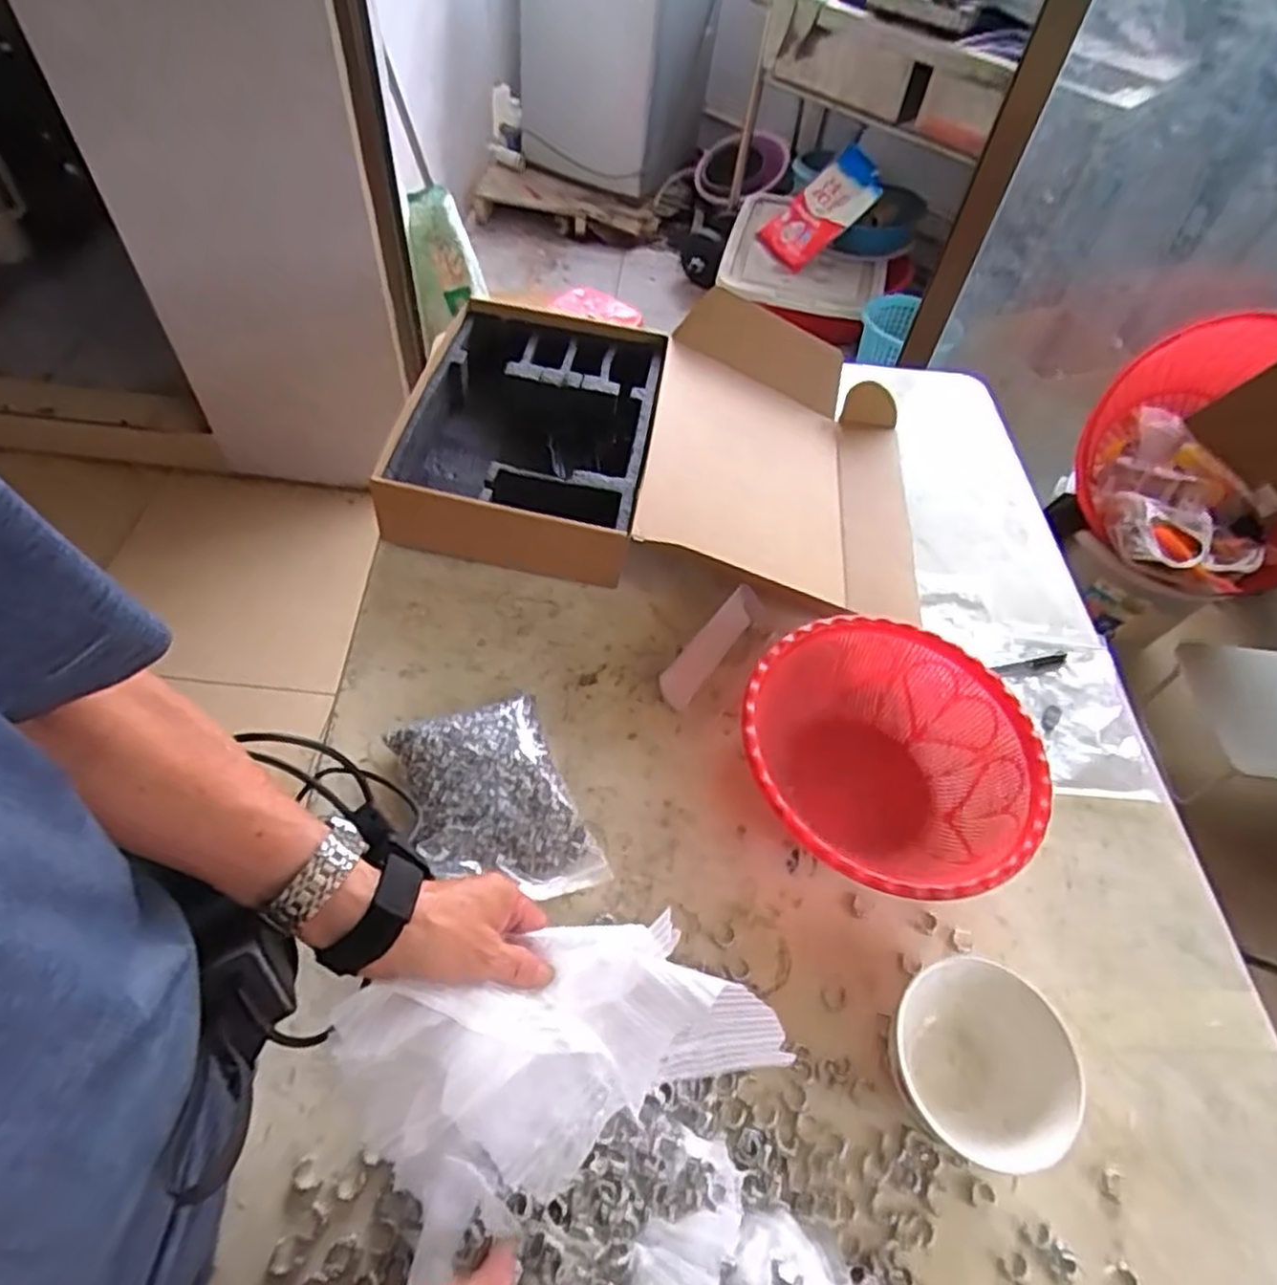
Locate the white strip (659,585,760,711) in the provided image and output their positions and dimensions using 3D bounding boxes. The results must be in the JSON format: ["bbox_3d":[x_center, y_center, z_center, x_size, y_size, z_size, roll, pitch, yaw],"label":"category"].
[{"bbox_3d":[0.072,0.003,0.723,0.014,0.045,0.149,4,42,47],"label":"white strip"}]

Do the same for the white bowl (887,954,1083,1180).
[{"bbox_3d":[0.243,0.297,0.523,0.117,0.057,0.114,3,54,-4],"label":"white bowl"}]

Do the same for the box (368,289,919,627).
[{"bbox_3d":[0.044,-0.219,0.856,0.569,0.110,0.439,15,54,5],"label":"box"}]

